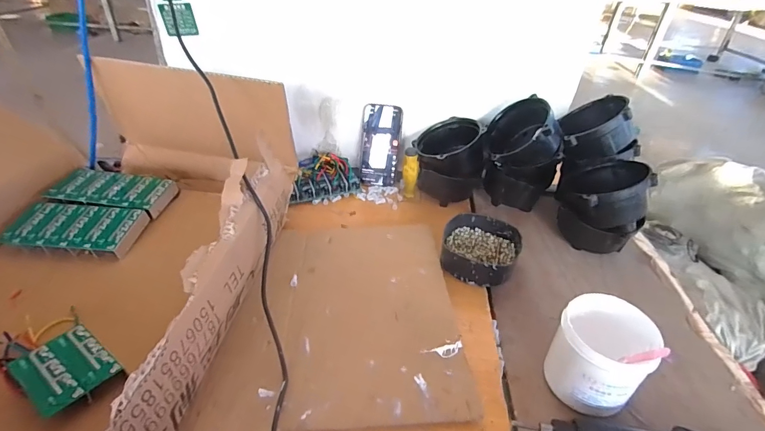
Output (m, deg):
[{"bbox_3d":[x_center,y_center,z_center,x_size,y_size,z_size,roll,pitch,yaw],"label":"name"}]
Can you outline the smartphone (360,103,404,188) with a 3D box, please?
[{"bbox_3d":[-0.003,-0.143,0.789,0.078,0.161,0.016,6,8,4],"label":"smartphone"}]

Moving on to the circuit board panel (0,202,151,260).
[{"bbox_3d":[-0.430,0.020,0.546,0.158,0.026,0.081,3,36,0],"label":"circuit board panel"}]

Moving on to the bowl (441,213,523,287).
[{"bbox_3d":[0.153,0.057,0.616,0.116,0.051,0.123,17,39,18],"label":"bowl"}]

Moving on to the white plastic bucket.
[{"bbox_3d":[0.241,0.160,0.435,0.094,0.112,0.088,2,36,-1],"label":"white plastic bucket"}]

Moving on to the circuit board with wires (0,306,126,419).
[{"bbox_3d":[-0.330,0.142,0.384,0.137,0.023,0.075,26,42,28],"label":"circuit board with wires"}]

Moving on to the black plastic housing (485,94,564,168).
[{"bbox_3d":[0.255,-0.137,0.694,0.127,0.080,0.135,-43,31,14],"label":"black plastic housing"}]

